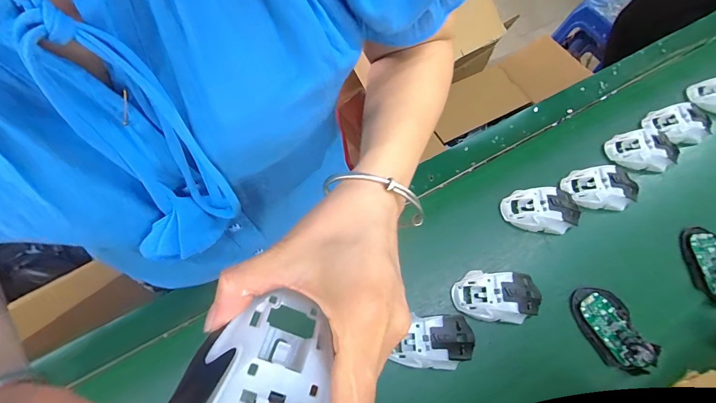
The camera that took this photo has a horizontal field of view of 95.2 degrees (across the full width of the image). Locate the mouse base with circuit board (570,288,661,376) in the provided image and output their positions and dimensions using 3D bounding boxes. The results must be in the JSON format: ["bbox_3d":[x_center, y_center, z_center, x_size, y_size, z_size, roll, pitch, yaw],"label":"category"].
[{"bbox_3d":[0.343,0.172,0.444,0.068,0.017,0.112,-28,66,3],"label":"mouse base with circuit board"}]

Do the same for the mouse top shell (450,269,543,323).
[{"bbox_3d":[0.190,0.128,0.447,0.114,0.033,0.066,8,66,3],"label":"mouse top shell"}]

